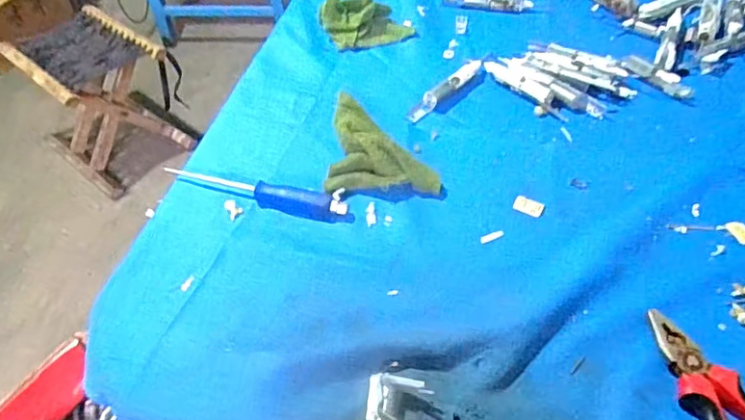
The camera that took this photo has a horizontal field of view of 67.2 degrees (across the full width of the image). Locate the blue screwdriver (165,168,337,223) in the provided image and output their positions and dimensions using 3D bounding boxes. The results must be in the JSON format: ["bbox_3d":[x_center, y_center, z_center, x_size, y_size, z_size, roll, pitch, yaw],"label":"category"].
[{"bbox_3d":[-0.116,-0.019,0.534,0.169,0.019,0.025,11,50,10],"label":"blue screwdriver"}]

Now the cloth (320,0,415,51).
[{"bbox_3d":[-0.006,-0.241,0.716,0.107,0.043,0.063,-16,50,-13],"label":"cloth"}]

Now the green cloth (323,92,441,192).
[{"bbox_3d":[0.012,-0.076,0.564,0.106,0.030,0.128,3,49,3],"label":"green cloth"}]

